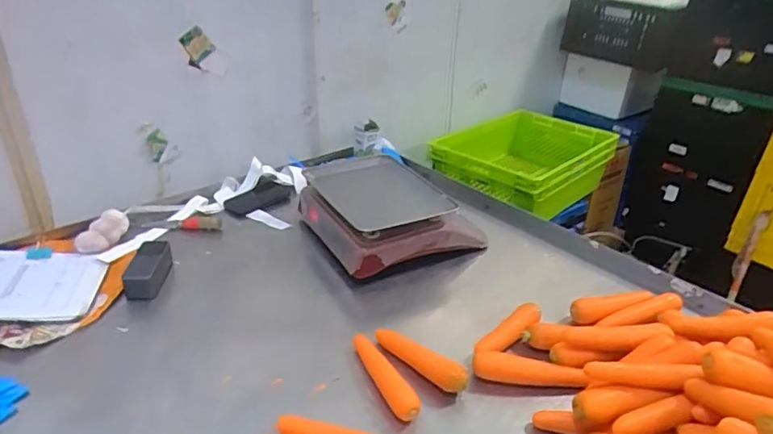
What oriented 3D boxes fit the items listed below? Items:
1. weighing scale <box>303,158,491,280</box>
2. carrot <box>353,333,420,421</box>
[{"bbox_3d":[-0.005,-0.013,1.203,0.319,0.120,0.356,-12,31,-25],"label":"weighing scale"},{"bbox_3d":[-0.006,0.240,0.793,0.033,0.043,0.172,-12,31,-25],"label":"carrot"}]

